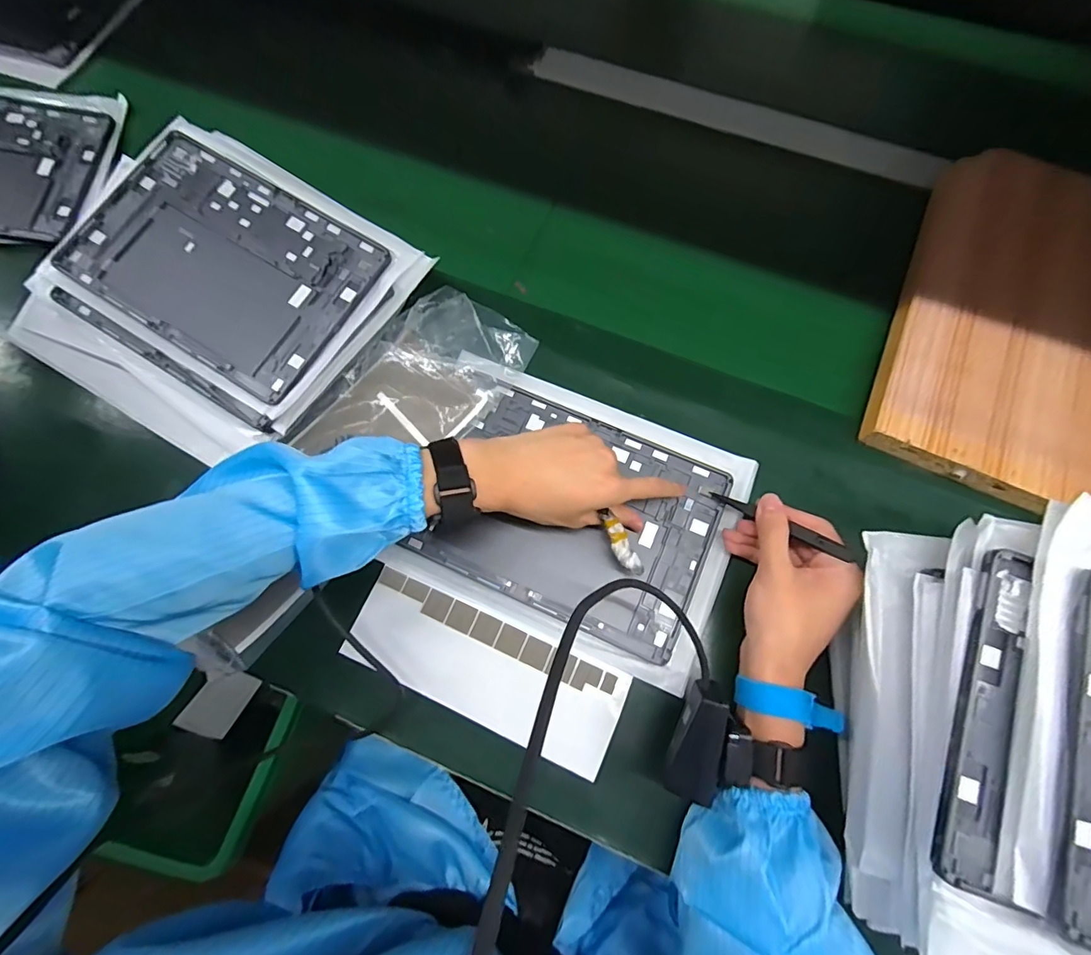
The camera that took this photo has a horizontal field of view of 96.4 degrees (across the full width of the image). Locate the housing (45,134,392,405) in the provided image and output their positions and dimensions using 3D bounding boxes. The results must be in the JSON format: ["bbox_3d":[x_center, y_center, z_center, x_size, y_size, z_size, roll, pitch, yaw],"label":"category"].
[{"bbox_3d":[-0.282,-0.191,0.433,0.257,0.010,0.167,31,80,6],"label":"housing"}]

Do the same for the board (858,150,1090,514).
[{"bbox_3d":[0.492,-0.136,0.440,0.316,0.028,0.380,24,74,7],"label":"board"}]

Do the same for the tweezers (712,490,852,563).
[{"bbox_3d":[0.177,0.035,0.373,0.012,0.013,0.113,-45,39,-12],"label":"tweezers"}]

